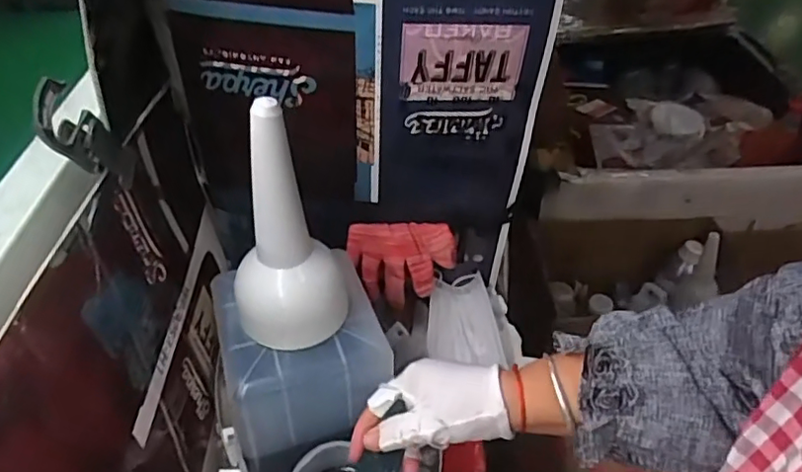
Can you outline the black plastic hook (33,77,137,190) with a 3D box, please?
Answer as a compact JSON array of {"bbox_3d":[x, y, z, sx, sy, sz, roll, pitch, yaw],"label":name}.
[{"bbox_3d":[-0.233,-0.071,0.429,0.025,0.122,0.042,3,76,4],"label":"black plastic hook"}]

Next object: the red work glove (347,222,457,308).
[{"bbox_3d":[0.002,0.029,0.652,0.117,0.090,0.033,-4,42,-3],"label":"red work glove"}]

